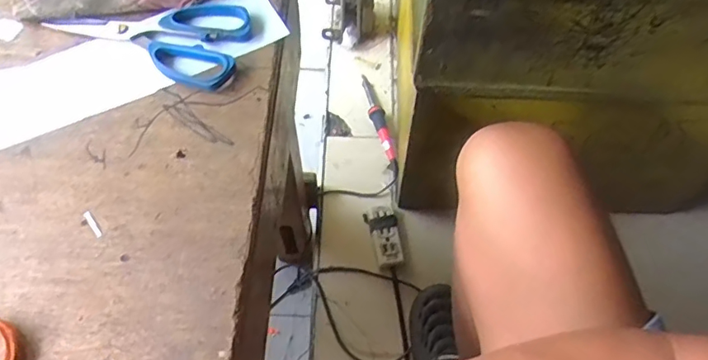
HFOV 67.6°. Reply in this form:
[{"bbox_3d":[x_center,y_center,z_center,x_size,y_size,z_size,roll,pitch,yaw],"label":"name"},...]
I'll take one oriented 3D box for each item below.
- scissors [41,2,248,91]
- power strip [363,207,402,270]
[{"bbox_3d":[-0.175,-0.136,0.464,0.174,0.015,0.086,21,62,9],"label":"scissors"},{"bbox_3d":[0.055,0.093,0.891,0.053,0.026,0.111,-13,62,-9],"label":"power strip"}]

